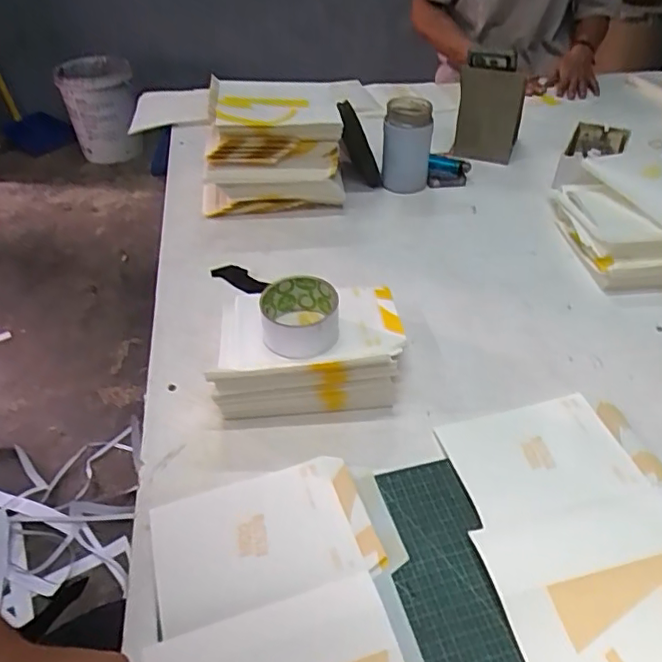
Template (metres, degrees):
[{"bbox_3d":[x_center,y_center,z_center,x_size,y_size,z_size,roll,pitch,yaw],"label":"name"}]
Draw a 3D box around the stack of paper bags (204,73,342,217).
[{"bbox_3d":[-0.092,-0.309,0.926,0.218,0.148,0.213,2,42,1],"label":"stack of paper bags"}]

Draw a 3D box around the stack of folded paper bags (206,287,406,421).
[{"bbox_3d":[-0.022,0.008,0.608,0.194,0.075,0.160,-4,42,-5],"label":"stack of folded paper bags"}]

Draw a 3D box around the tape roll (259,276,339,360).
[{"bbox_3d":[-0.033,-0.015,0.598,0.078,0.041,0.080,-1,42,-2],"label":"tape roll"}]

